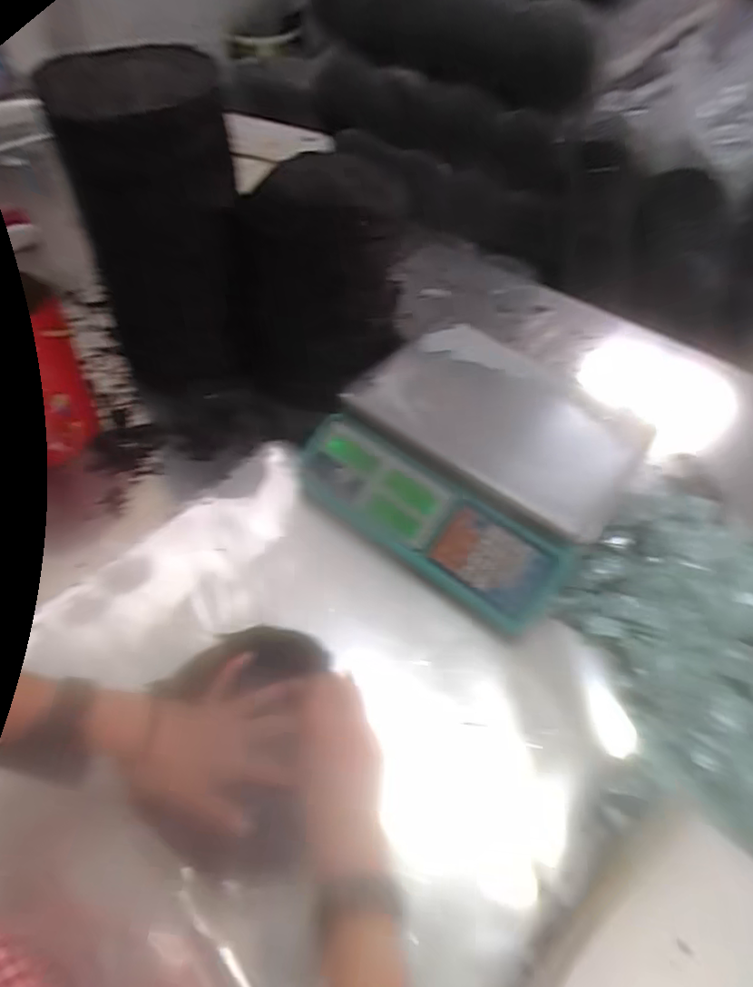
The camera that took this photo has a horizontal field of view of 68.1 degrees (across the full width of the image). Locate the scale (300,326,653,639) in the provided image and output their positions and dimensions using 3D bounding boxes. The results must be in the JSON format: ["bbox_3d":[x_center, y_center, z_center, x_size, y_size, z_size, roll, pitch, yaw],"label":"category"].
[{"bbox_3d":[0.117,-0.039,0.673,0.322,0.106,0.305,33,57,21],"label":"scale"}]

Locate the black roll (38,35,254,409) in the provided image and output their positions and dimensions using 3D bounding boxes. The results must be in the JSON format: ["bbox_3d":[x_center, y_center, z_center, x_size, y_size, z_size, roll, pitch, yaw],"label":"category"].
[{"bbox_3d":[-0.265,-0.321,0.715,0.185,0.341,0.221,-4,52,-6],"label":"black roll"}]

